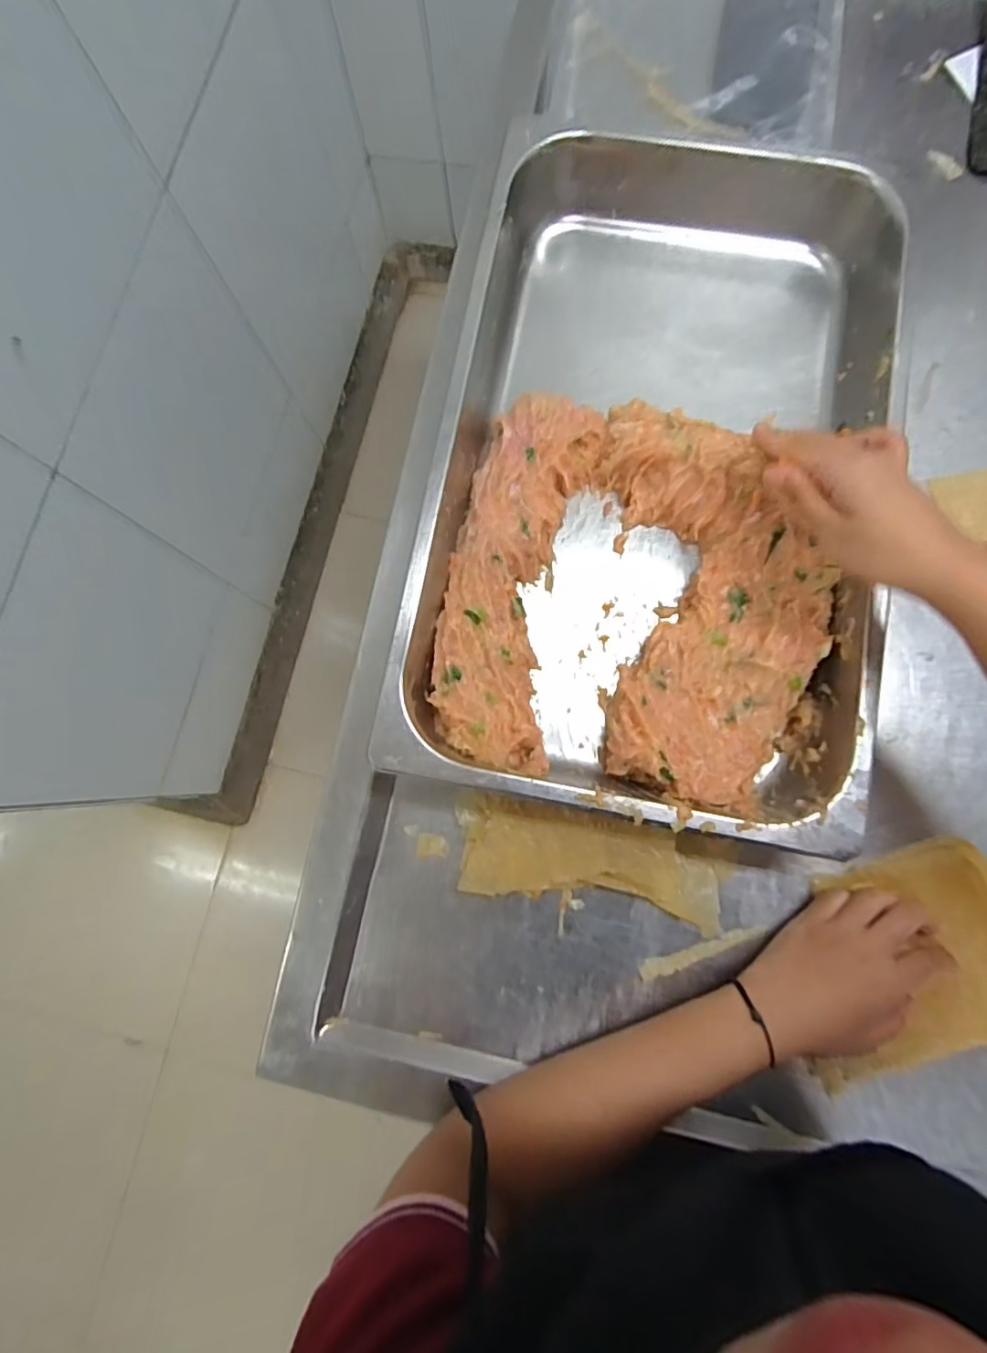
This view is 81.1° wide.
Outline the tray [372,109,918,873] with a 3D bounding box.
[{"bbox_3d":[0.124,-0.158,0.443,0.315,0.070,0.513,10,82,4],"label":"tray"}]

